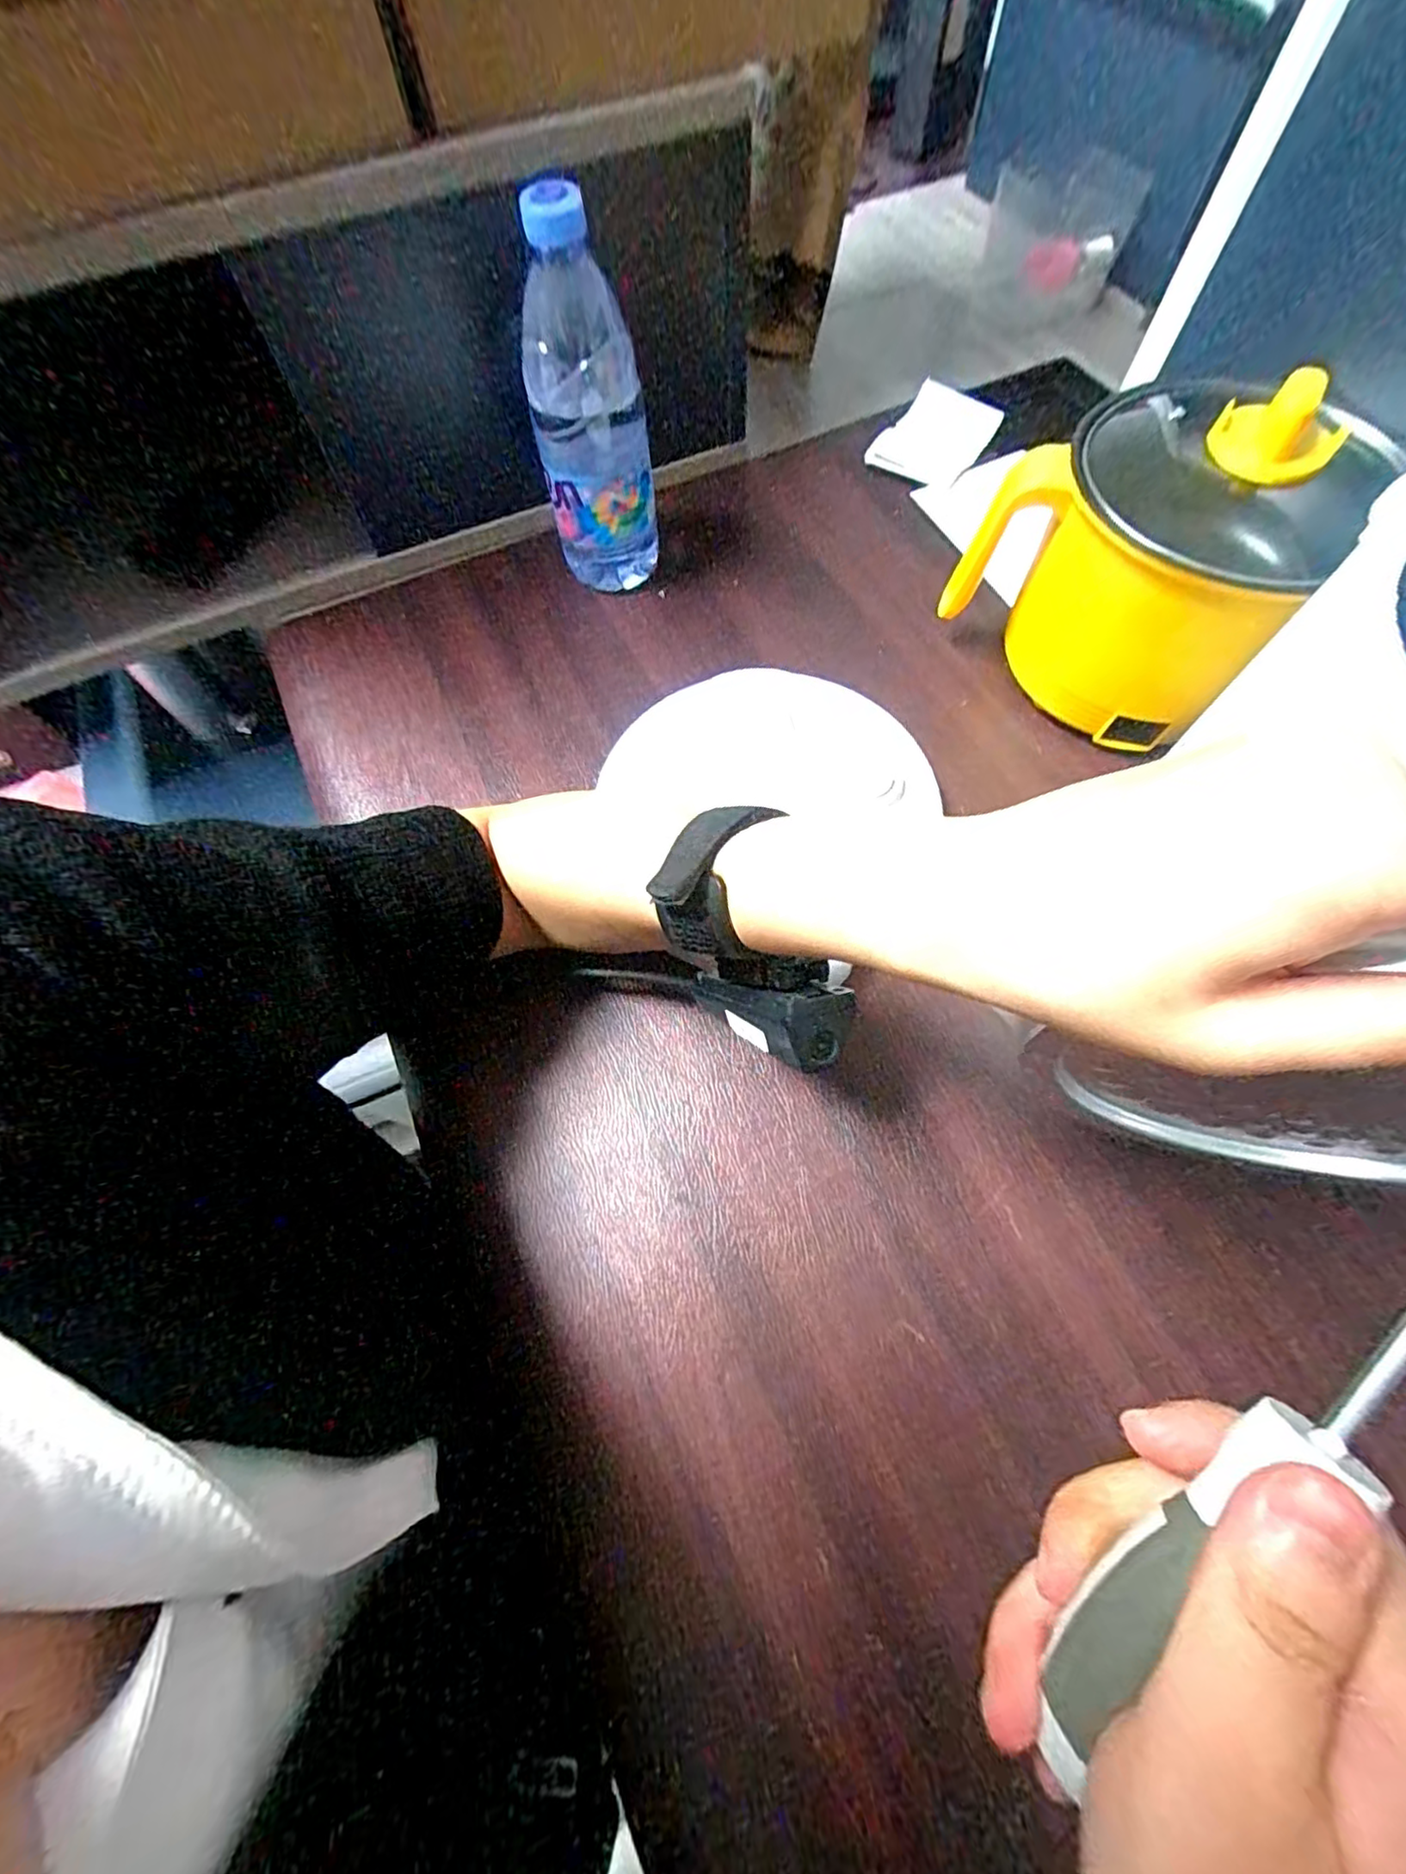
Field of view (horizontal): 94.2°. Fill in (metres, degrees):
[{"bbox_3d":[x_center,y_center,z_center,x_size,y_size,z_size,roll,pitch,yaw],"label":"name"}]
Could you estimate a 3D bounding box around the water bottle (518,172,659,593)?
[{"bbox_3d":[-0.069,-0.315,0.411,0.069,0.208,0.057,-7,65,-2],"label":"water bottle"}]

